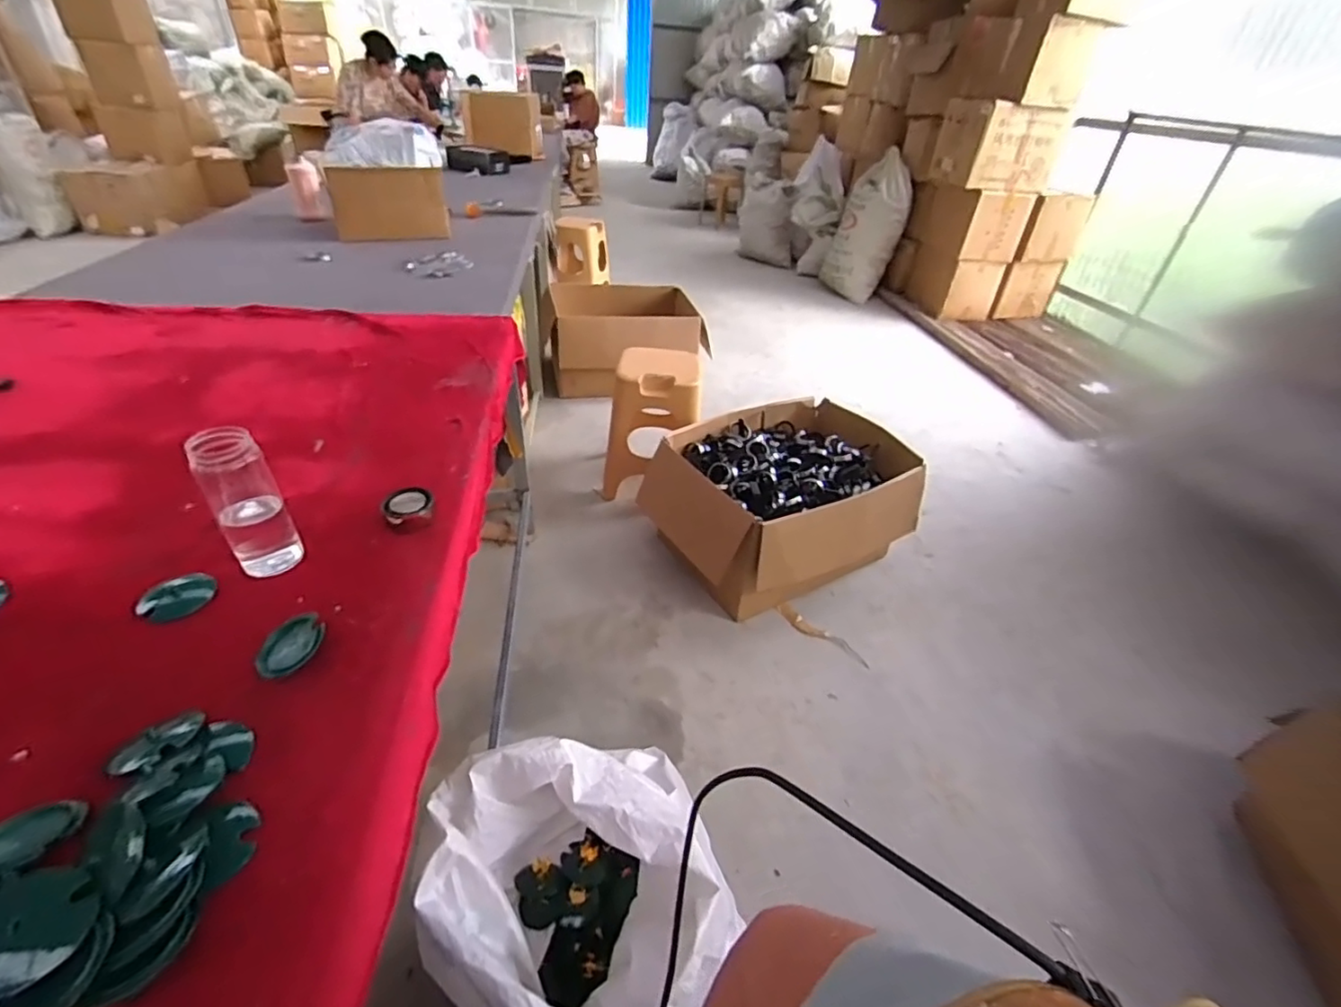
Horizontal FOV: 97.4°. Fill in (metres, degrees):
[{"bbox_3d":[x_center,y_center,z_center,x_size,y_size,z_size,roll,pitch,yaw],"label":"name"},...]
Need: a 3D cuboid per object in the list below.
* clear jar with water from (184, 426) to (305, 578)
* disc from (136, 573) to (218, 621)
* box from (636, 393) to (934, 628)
[{"bbox_3d":[-0.509,0.003,0.714,0.073,0.190,0.060,-24,46,-34],"label":"clear jar with water"},{"bbox_3d":[-0.601,0.113,0.717,0.077,0.009,0.071,4,36,-3],"label":"disc"},{"bbox_3d":[0.325,0.000,1.922,0.784,0.388,0.587,-16,41,-27],"label":"box"}]

